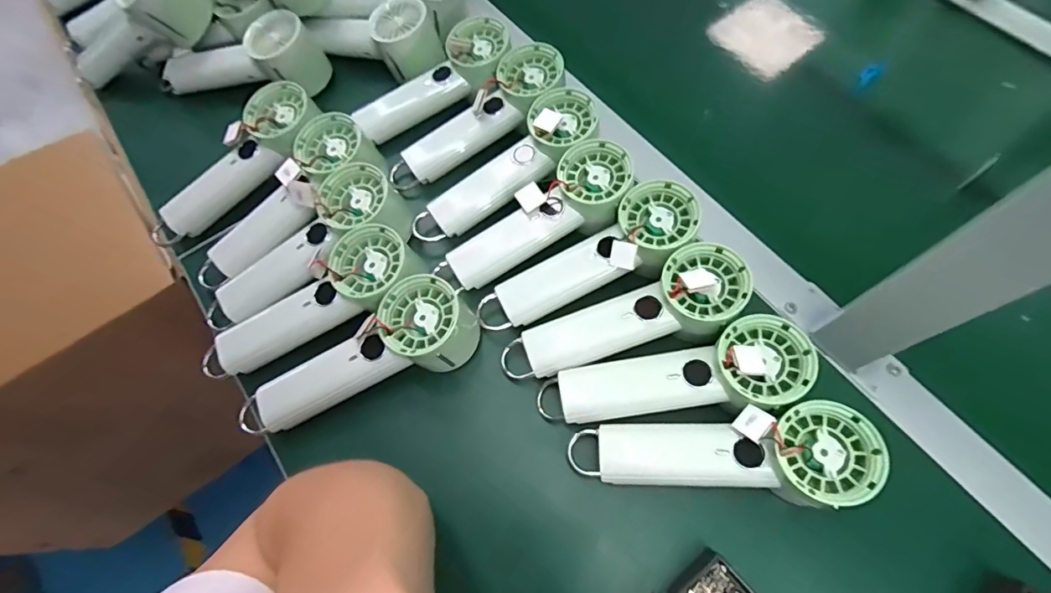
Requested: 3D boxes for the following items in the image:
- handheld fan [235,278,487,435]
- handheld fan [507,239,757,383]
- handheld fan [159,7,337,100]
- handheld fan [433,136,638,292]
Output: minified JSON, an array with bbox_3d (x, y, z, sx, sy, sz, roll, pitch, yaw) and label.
[{"bbox_3d":[-0.137,0.049,0.386,0.200,0.064,0.065,-21,67,-6],"label":"handheld fan"},{"bbox_3d":[0.076,0.022,0.382,0.201,0.034,0.066,-23,67,10],"label":"handheld fan"},{"bbox_3d":[-0.316,-0.257,0.538,0.185,0.075,0.063,1,66,18],"label":"handheld fan"},{"bbox_3d":[0.012,-0.063,0.423,0.184,0.035,0.064,-35,69,5],"label":"handheld fan"}]

